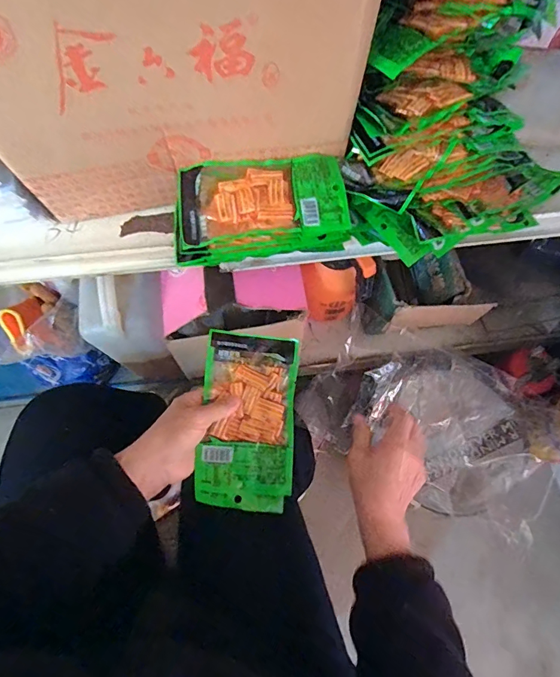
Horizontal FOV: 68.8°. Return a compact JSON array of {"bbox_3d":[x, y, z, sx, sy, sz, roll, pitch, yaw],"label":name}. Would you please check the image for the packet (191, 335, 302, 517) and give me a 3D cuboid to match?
[{"bbox_3d":[-0.033,0.085,0.442,0.095,0.035,0.185,3,75,-1],"label":"packet"}]

